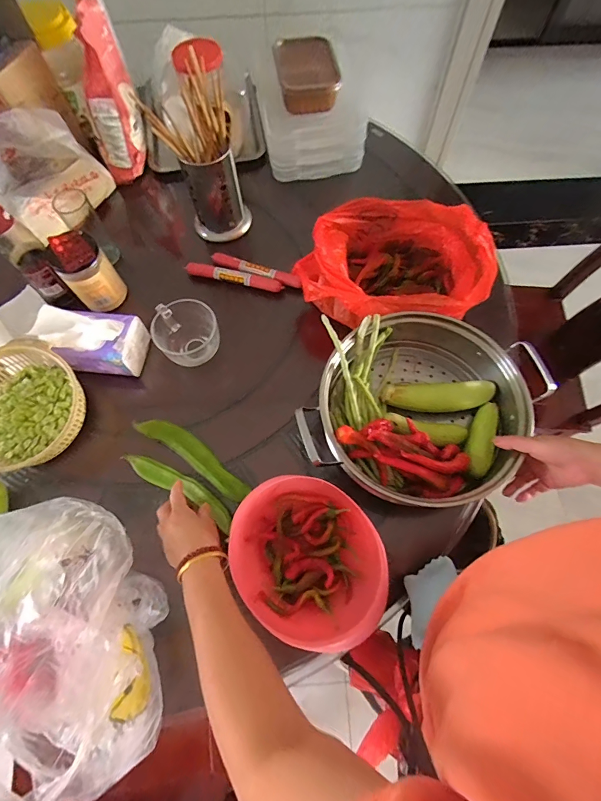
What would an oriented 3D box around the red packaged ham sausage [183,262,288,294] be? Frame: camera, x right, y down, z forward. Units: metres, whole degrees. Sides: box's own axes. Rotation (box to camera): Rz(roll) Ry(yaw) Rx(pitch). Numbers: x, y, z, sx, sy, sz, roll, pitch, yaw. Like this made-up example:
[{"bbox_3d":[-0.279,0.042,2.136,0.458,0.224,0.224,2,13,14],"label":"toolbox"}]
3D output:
[{"bbox_3d":[-0.129,-0.238,0.722,0.195,0.020,0.025,16,70,8],"label":"red packaged ham sausage"}]

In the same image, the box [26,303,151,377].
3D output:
[{"bbox_3d":[-0.336,-0.106,0.623,0.142,0.101,0.092,5,69,4],"label":"box"}]

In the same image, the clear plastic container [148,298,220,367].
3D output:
[{"bbox_3d":[-0.193,-0.118,0.642,0.101,0.068,0.103,-1,69,2],"label":"clear plastic container"}]

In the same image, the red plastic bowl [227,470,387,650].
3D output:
[{"bbox_3d":[0.009,0.202,0.491,0.214,0.075,0.176,27,72,12],"label":"red plastic bowl"}]

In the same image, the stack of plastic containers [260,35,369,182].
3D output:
[{"bbox_3d":[0.024,-0.612,0.794,0.197,0.131,0.255,-4,68,0],"label":"stack of plastic containers"}]

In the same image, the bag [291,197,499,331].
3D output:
[{"bbox_3d":[0.155,-0.229,0.624,0.307,0.152,0.198,7,69,5],"label":"bag"}]

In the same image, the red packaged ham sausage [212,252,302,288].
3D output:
[{"bbox_3d":[-0.084,-0.251,0.723,0.183,0.022,0.023,20,71,9],"label":"red packaged ham sausage"}]

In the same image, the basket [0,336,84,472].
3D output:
[{"bbox_3d":[-0.448,0.010,0.602,0.187,0.091,0.195,-1,69,2],"label":"basket"}]

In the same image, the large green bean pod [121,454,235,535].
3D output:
[{"bbox_3d":[-0.186,0.133,0.580,0.199,0.017,0.038,27,72,11],"label":"large green bean pod"}]

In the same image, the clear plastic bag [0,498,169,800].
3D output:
[{"bbox_3d":[-0.247,0.262,0.415,0.147,0.197,0.272,0,69,2],"label":"clear plastic bag"}]

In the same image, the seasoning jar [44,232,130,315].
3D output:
[{"bbox_3d":[-0.371,-0.225,0.662,0.079,0.120,0.075,-1,69,2],"label":"seasoning jar"}]

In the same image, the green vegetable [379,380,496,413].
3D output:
[{"bbox_3d":[0.223,-0.008,0.616,0.176,0.040,0.053,3,69,3],"label":"green vegetable"}]

